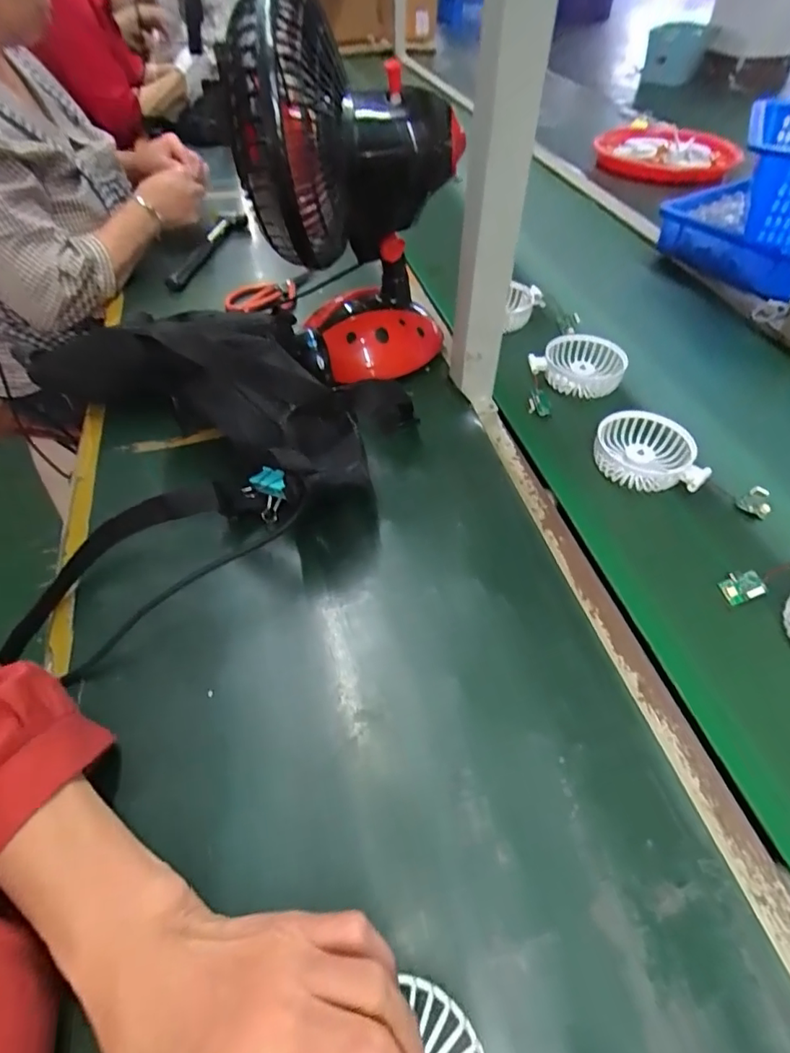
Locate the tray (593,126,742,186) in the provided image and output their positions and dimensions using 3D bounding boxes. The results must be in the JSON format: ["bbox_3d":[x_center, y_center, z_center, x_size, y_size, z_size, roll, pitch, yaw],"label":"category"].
[{"bbox_3d":[0.552,-0.763,1.099,0.277,0.046,0.195,27,57,16],"label":"tray"}]

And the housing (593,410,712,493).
[{"bbox_3d":[0.245,-0.074,0.517,0.095,0.031,0.079,12,52,13],"label":"housing"}]

